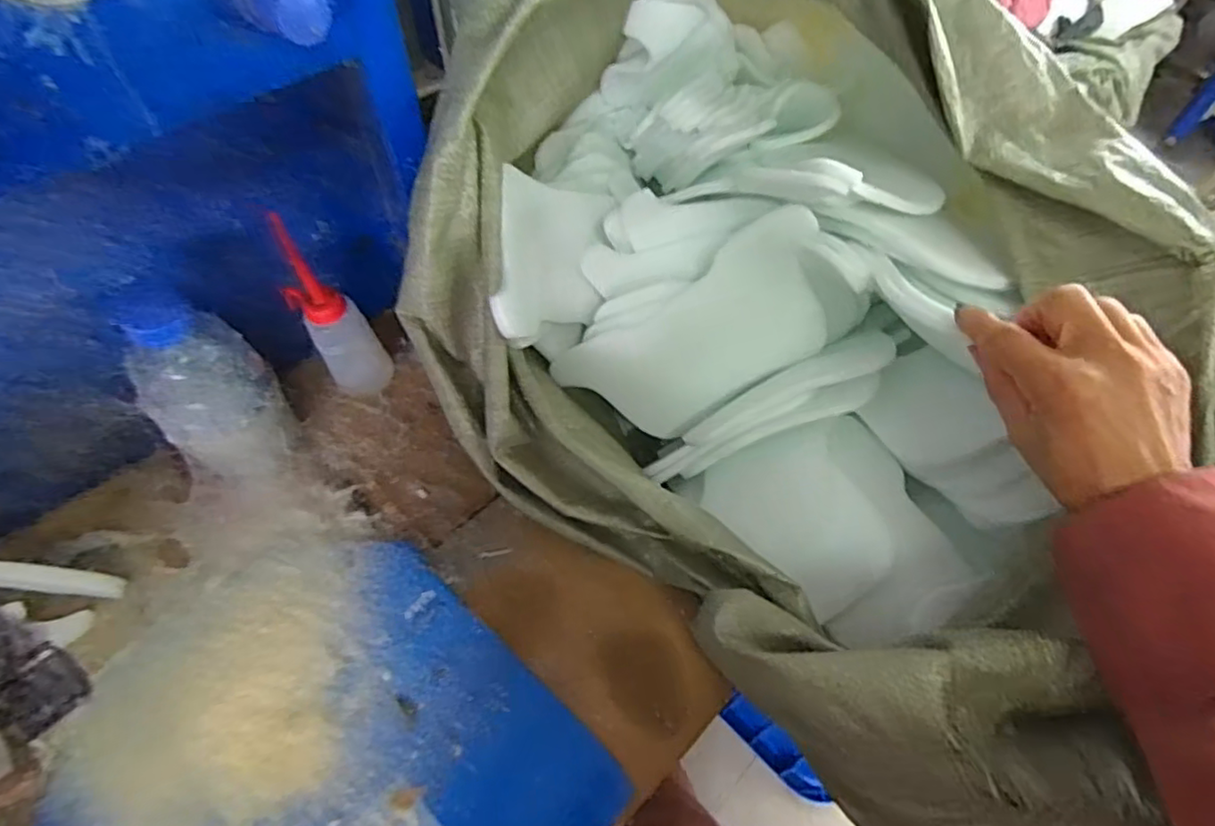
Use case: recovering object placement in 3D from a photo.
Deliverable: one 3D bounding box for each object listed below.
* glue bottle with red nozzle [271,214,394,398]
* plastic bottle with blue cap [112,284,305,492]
[{"bbox_3d":[-0.230,-0.081,0.543,0.054,0.173,0.047,-32,64,-21],"label":"glue bottle with red nozzle"},{"bbox_3d":[-0.305,-0.013,0.495,0.072,0.173,0.073,1,57,-2],"label":"plastic bottle with blue cap"}]

